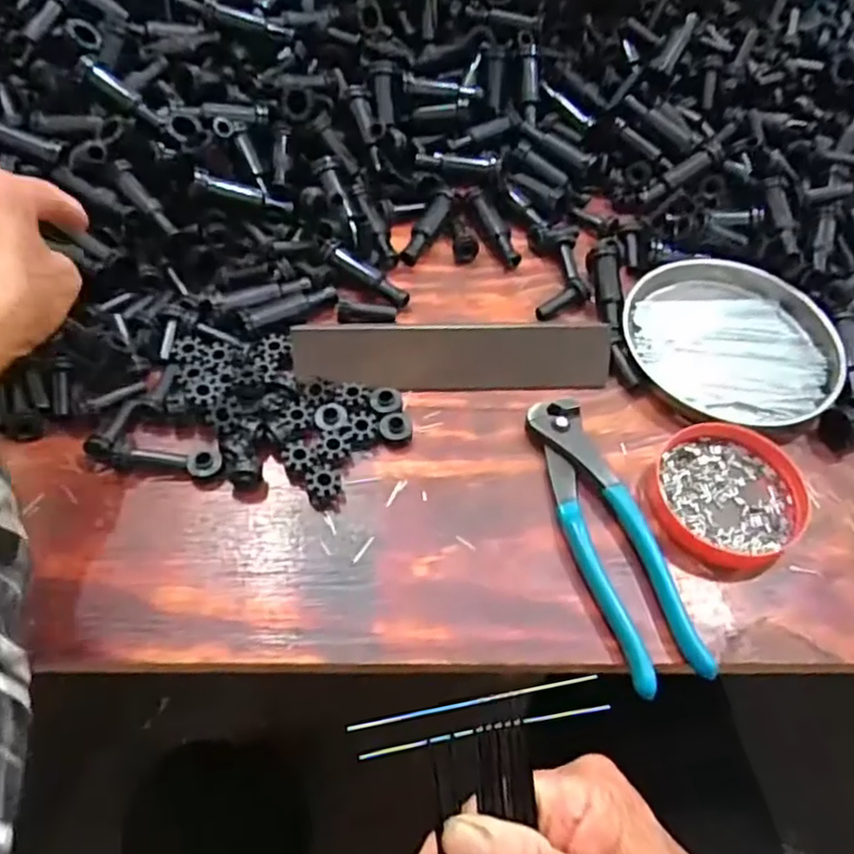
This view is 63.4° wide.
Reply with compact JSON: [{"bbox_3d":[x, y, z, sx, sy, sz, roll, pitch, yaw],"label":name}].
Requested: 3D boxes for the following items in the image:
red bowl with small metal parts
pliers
[{"bbox_3d":[0.162,0.036,0.378,0.077,0.017,0.079,0,54,0],"label":"red bowl with small metal parts"},{"bbox_3d":[0.095,0.054,0.365,0.041,0.016,0.161,-12,55,-9],"label":"pliers"}]

